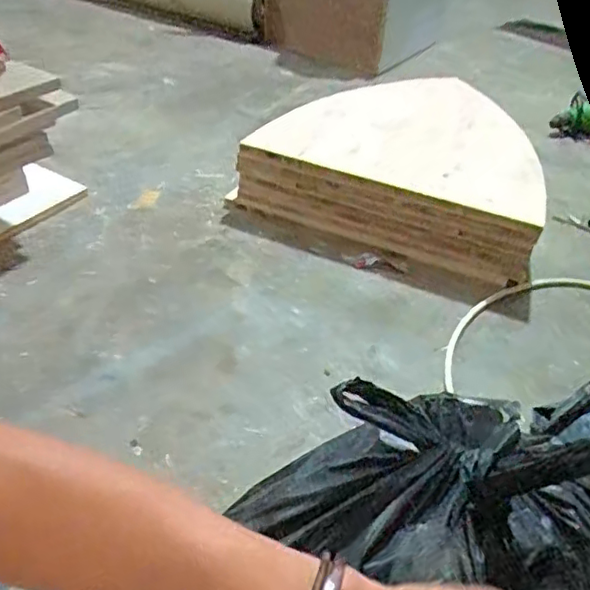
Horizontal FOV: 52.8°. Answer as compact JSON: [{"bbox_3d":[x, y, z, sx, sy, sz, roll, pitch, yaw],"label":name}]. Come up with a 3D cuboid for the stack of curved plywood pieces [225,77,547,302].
[{"bbox_3d":[0.227,-0.255,1.123,0.514,0.156,0.505,22,42,20],"label":"stack of curved plywood pieces"}]

